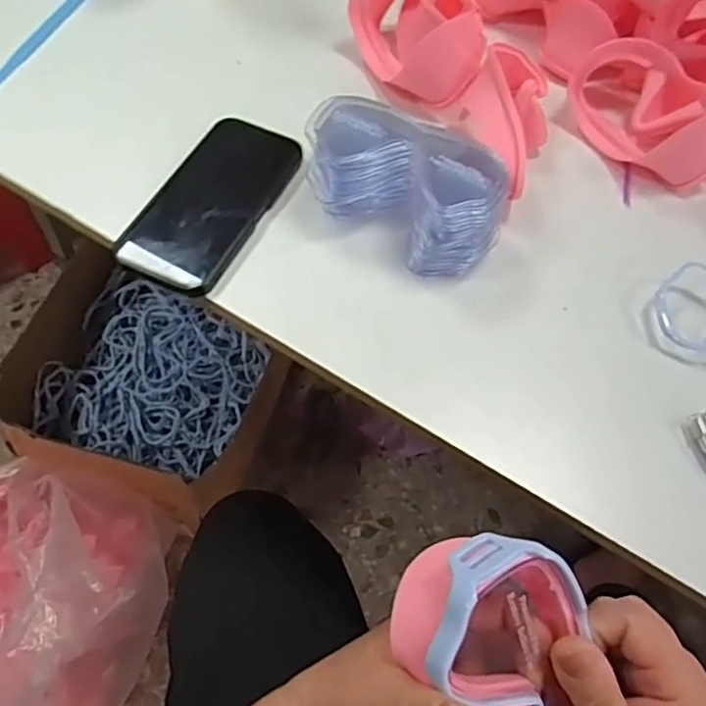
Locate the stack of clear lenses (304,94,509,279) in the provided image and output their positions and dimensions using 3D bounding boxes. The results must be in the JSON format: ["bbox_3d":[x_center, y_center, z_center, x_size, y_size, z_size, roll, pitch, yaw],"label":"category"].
[{"bbox_3d":[0.038,-0.122,0.478,0.147,0.076,0.075,28,62,13],"label":"stack of clear lenses"}]

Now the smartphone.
[{"bbox_3d":[-0.108,-0.115,0.499,0.080,0.014,0.163,25,61,11],"label":"smartphone"}]

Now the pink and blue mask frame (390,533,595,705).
[{"bbox_3d":[0.063,0.155,0.305,0.087,0.070,0.153,-15,104,-24],"label":"pink and blue mask frame"}]

